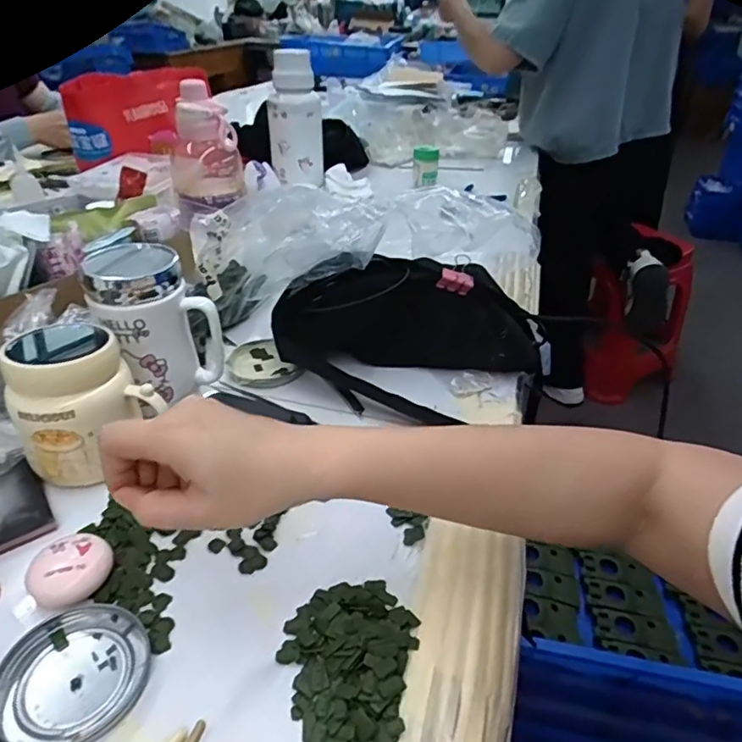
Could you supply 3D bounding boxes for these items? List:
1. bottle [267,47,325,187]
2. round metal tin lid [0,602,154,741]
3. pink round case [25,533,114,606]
[{"bbox_3d":[-0.140,-0.479,1.064,0.102,0.214,0.078,-3,35,-8],"label":"bottle"},{"bbox_3d":[-0.168,0.169,0.316,0.078,0.009,0.081,1,34,-1],"label":"round metal tin lid"},{"bbox_3d":[-0.189,0.127,0.356,0.047,0.022,0.041,-23,41,-31],"label":"pink round case"}]

